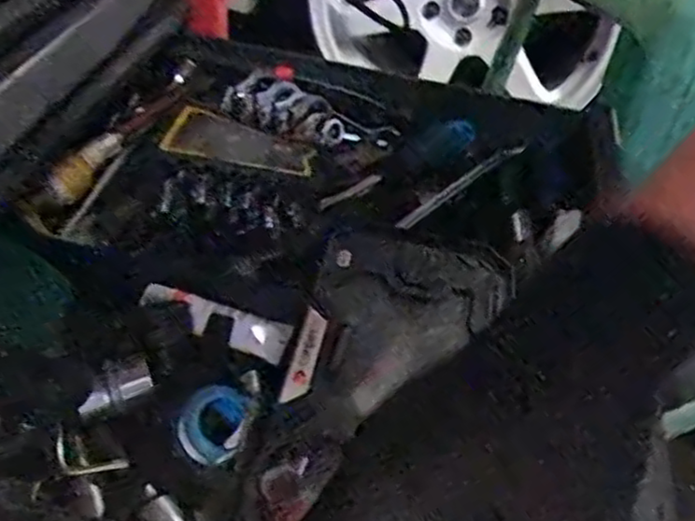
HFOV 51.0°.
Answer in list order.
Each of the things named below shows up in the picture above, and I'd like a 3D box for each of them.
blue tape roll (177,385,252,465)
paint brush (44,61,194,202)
[{"bbox_3d":[-0.069,0.083,0.374,0.034,0.015,0.038,6,42,-2],"label":"blue tape roll"},{"bbox_3d":[-0.165,-0.108,0.566,0.027,0.027,0.200,14,42,7],"label":"paint brush"}]

